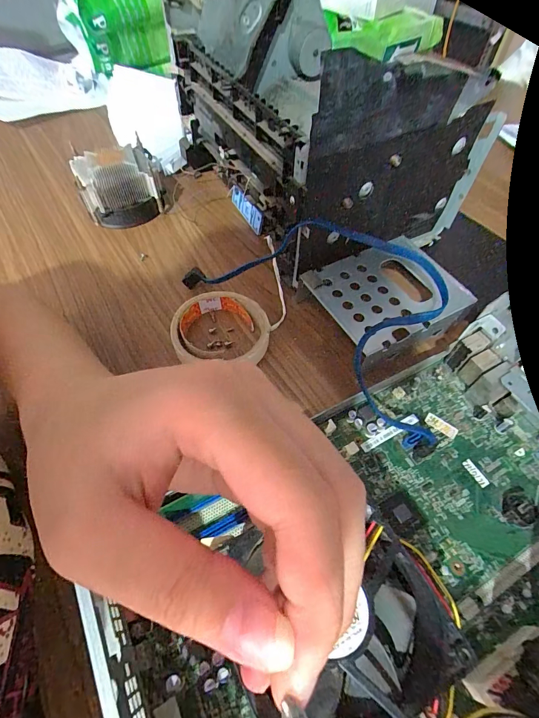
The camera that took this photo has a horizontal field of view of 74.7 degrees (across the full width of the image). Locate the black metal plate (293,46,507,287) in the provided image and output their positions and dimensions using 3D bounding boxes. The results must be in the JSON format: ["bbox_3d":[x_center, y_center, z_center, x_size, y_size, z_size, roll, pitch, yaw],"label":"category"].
[{"bbox_3d":[0.120,-0.167,0.323,0.218,0.167,0.016,-20,57,-22],"label":"black metal plate"}]

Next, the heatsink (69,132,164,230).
[{"bbox_3d":[-0.182,-0.212,0.429,0.087,0.061,0.079,-23,59,-15],"label":"heatsink"}]

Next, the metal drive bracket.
[{"bbox_3d":[0.110,-0.057,0.342,0.127,0.037,0.102,-24,59,-15],"label":"metal drive bracket"}]

